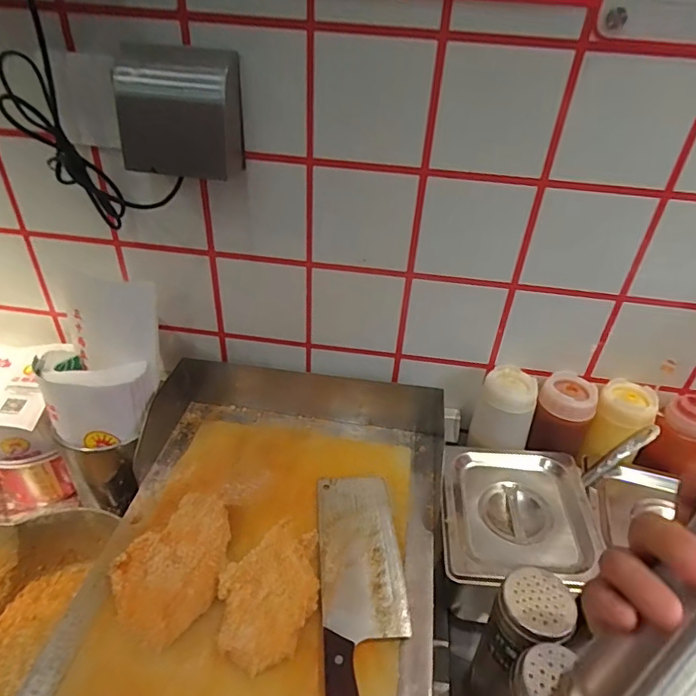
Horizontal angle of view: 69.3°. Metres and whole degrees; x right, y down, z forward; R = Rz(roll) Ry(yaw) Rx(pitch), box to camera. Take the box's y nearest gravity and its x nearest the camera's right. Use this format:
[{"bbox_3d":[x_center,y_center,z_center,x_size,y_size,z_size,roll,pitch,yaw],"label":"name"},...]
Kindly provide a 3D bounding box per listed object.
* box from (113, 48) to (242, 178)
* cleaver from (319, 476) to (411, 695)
[{"bbox_3d":[-0.162,-0.227,0.486,0.112,0.103,0.057,4,37,1],"label":"box"},{"bbox_3d":[0.016,0.237,0.474,0.080,0.022,0.300,0,37,-5],"label":"cleaver"}]

